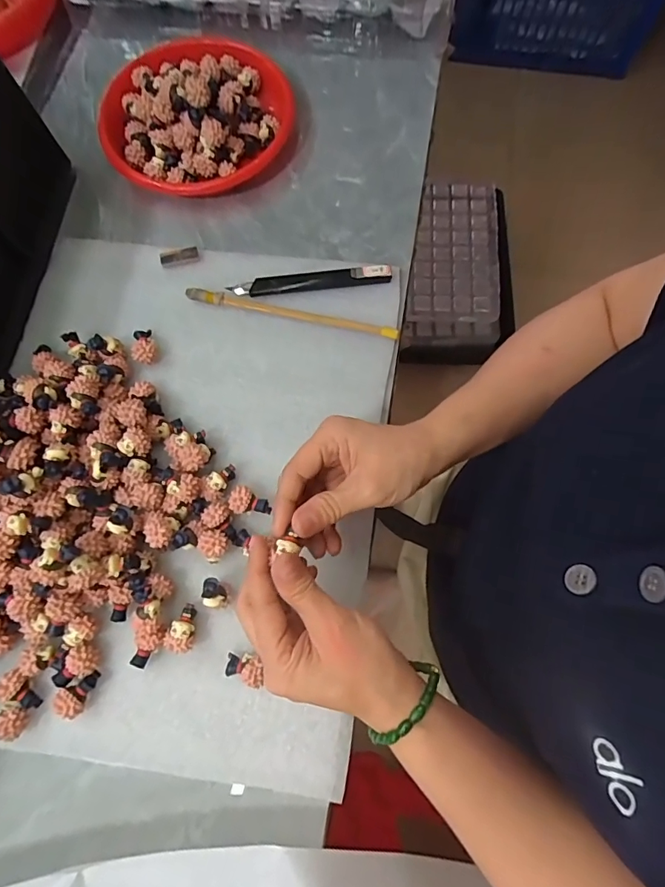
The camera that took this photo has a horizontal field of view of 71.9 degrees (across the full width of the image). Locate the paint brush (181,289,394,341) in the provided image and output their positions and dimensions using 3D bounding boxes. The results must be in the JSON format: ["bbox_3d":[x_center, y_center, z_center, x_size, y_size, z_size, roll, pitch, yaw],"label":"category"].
[{"bbox_3d":[-0.035,-0.111,0.388,0.182,0.007,0.010,13,72,2],"label":"paint brush"}]

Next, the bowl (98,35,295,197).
[{"bbox_3d":[-0.128,-0.313,0.429,0.178,0.052,0.179,-14,73,-7],"label":"bowl"}]

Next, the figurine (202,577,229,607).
[{"bbox_3d":[-0.081,0.105,0.322,0.014,0.031,0.019,-3,72,-3],"label":"figurine"}]

